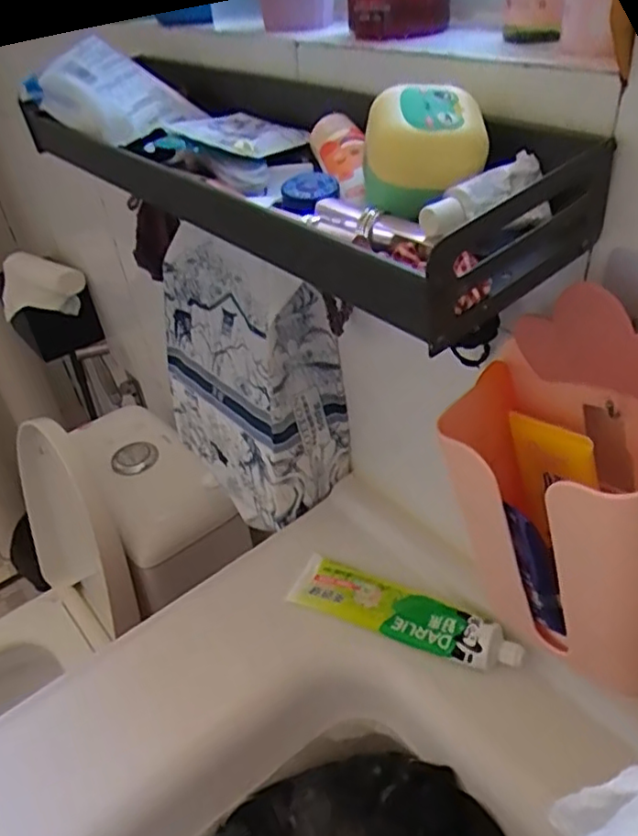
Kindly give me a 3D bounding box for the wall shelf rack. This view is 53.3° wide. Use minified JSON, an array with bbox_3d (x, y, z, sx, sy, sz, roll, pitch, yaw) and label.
[{"bbox_3d":[-0.030,-0.182,0.418,0.151,0.070,0.393,-29,43,-25],"label":"wall shelf rack"}]

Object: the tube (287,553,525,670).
[{"bbox_3d":[0.072,0.166,0.553,0.201,0.029,0.054,14,43,25],"label":"tube"}]

